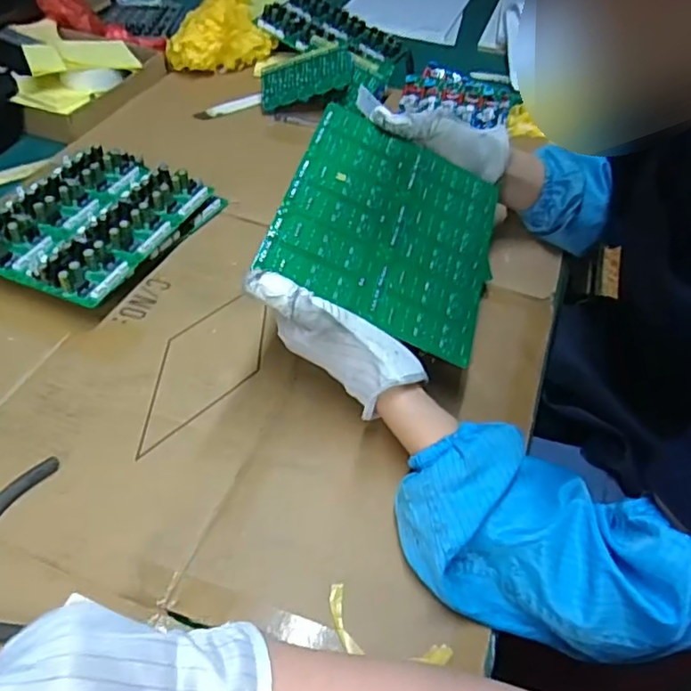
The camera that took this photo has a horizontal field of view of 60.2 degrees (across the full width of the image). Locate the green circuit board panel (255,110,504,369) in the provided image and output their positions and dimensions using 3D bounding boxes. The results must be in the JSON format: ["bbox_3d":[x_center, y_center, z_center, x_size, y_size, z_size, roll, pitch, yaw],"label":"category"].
[{"bbox_3d":[0.040,-0.100,0.493,0.178,0.006,0.196,25,57,-8],"label":"green circuit board panel"}]

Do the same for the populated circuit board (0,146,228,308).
[{"bbox_3d":[-0.257,-0.128,0.615,0.161,0.044,0.209,21,50,14],"label":"populated circuit board"}]

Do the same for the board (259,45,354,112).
[{"bbox_3d":[-0.054,-0.372,0.823,0.130,0.016,0.073,-10,78,13],"label":"board"}]

